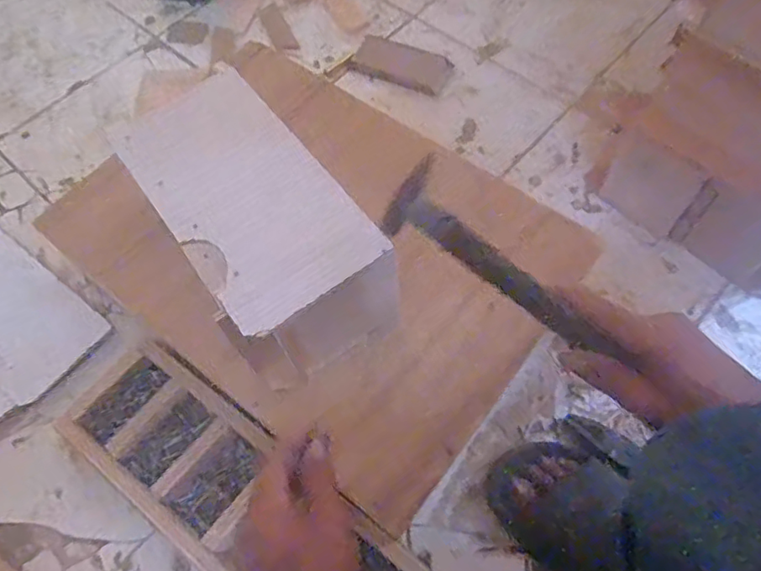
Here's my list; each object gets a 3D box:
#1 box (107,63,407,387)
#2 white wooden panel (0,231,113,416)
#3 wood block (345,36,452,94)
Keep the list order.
[{"bbox_3d":[-0.107,-0.053,0.519,0.139,0.122,0.262,-32,66,-12],"label":"box"},{"bbox_3d":[-0.471,0.036,0.708,0.240,0.014,0.153,37,72,17],"label":"white wooden panel"},{"bbox_3d":[0.032,-0.340,0.883,0.146,0.027,0.069,18,67,10],"label":"wood block"}]

